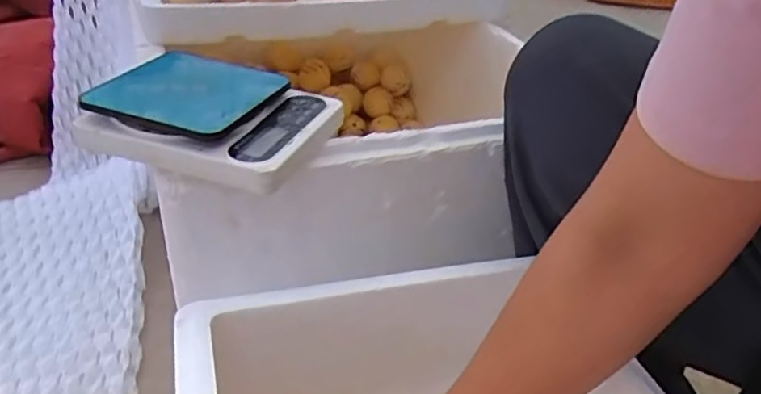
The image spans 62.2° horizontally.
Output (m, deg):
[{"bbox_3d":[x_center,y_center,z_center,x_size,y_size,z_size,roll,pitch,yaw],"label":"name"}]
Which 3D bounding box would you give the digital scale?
[{"bbox_3d":[-0.131,-0.068,0.502,0.171,0.040,0.135,13,35,14],"label":"digital scale"}]

